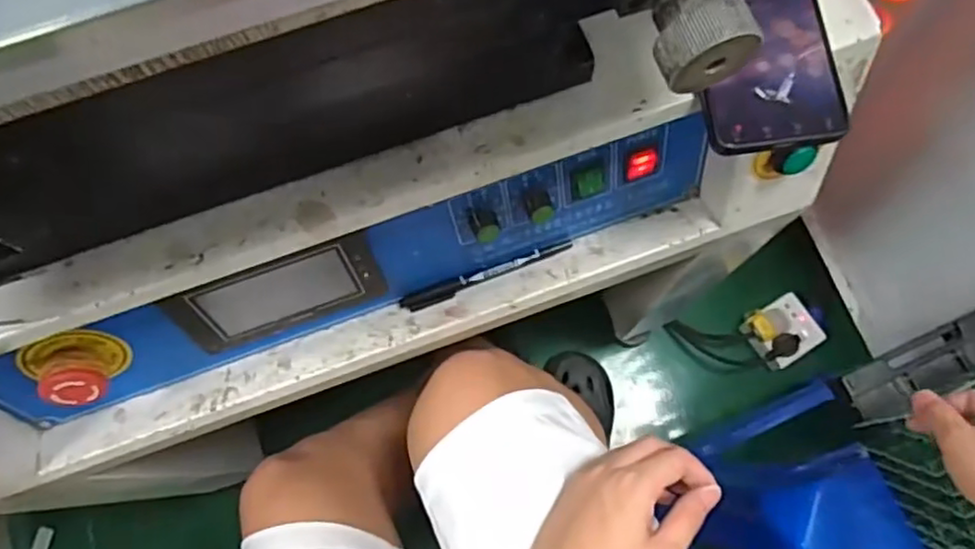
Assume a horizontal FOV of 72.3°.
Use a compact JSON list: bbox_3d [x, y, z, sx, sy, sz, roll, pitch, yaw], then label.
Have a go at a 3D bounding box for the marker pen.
[{"bbox_3d":[0.000,0.002,0.514,0.136,0.007,0.012,-20,75,-4],"label":"marker pen"}]

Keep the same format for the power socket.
[{"bbox_3d":[0.455,0.085,1.025,0.093,0.056,0.095,-27,75,-6],"label":"power socket"}]

